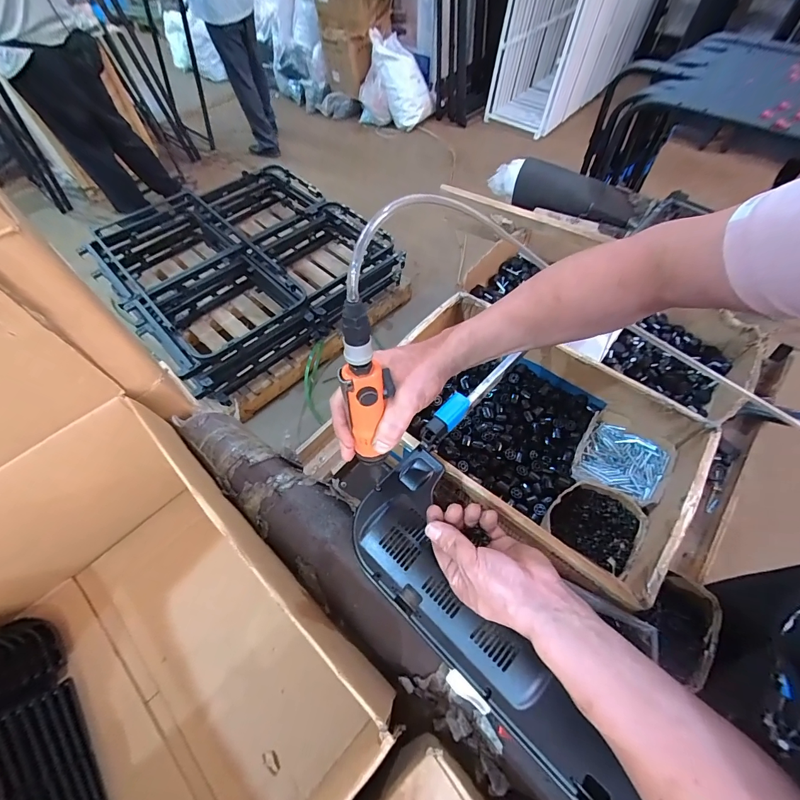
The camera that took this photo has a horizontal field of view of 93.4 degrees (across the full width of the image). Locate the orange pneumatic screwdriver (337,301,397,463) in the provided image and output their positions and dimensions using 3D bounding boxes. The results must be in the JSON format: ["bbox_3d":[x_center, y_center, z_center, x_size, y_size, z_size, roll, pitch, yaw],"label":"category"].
[{"bbox_3d":[-0.031,-0.008,0.363,0.043,0.194,0.032,-5,43,-2],"label":"orange pneumatic screwdriver"}]

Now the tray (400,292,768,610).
[{"bbox_3d":[0.218,0.055,0.683,0.506,0.147,0.337,36,65,20],"label":"tray"}]

